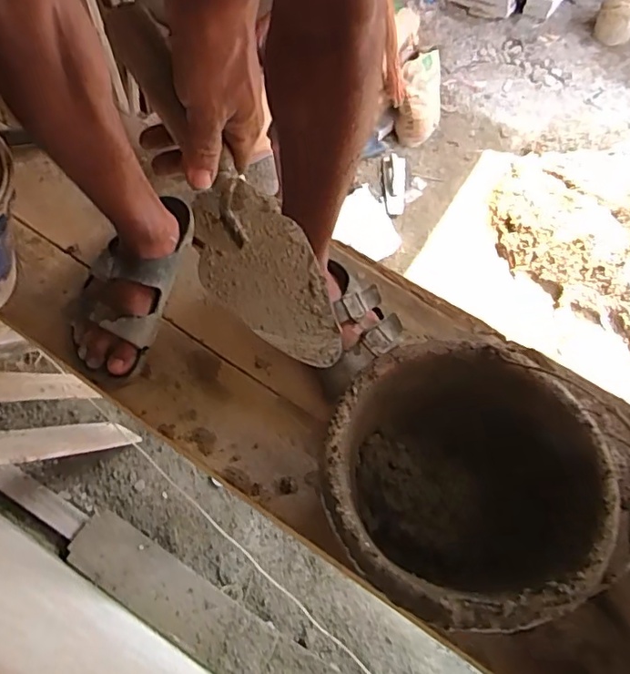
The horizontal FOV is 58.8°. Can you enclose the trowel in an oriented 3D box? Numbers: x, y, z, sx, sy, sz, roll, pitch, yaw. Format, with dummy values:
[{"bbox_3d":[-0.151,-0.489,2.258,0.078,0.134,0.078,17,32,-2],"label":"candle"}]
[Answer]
[{"bbox_3d":[-0.066,-0.100,0.413,0.082,0.049,0.277,-34,104,-18],"label":"trowel"}]

